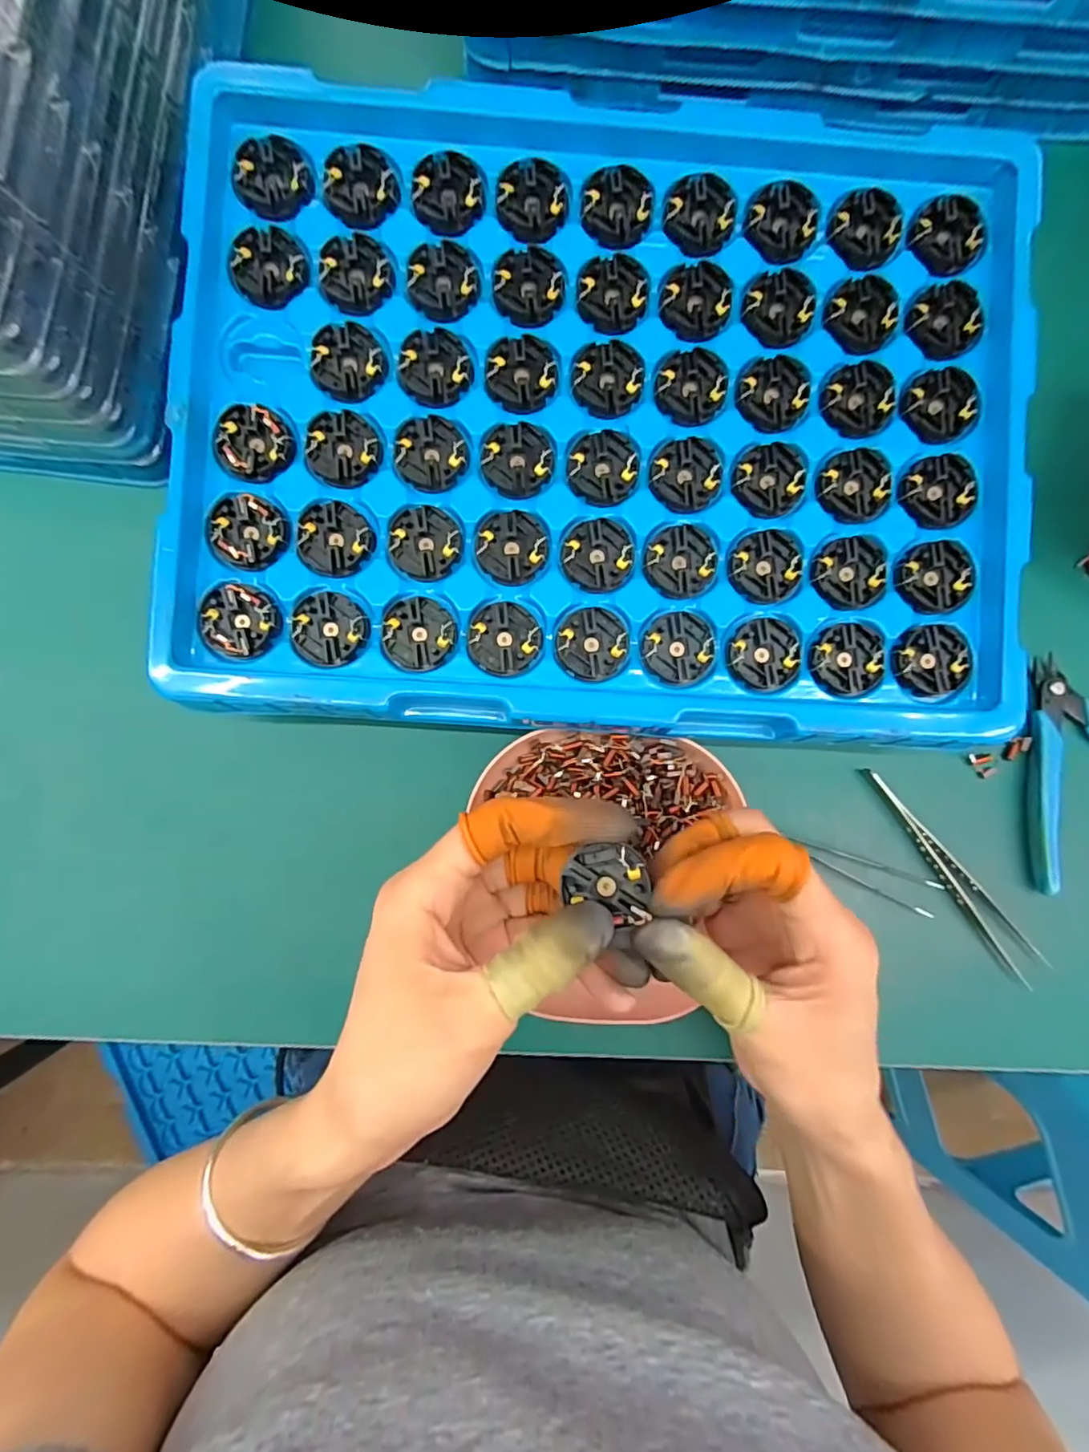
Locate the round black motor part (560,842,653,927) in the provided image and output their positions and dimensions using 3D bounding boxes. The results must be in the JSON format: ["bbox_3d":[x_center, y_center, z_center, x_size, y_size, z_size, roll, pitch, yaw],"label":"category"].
[{"bbox_3d":[0.021,0.055,0.198,0.026,0.012,0.024,0,89,-2],"label":"round black motor part"}]

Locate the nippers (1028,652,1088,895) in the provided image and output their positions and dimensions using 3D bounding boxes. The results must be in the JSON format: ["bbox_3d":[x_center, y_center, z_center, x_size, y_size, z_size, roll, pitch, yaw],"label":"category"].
[{"bbox_3d":[0.291,0.023,0.296,0.084,0.017,0.114,-2,88,-2],"label":"nippers"}]

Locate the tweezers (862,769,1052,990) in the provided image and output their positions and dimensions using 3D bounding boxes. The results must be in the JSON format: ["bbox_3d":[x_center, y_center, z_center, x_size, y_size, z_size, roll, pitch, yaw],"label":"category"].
[{"bbox_3d":[0.205,0.076,0.293,0.017,0.012,0.131,-41,90,-3],"label":"tweezers"}]

